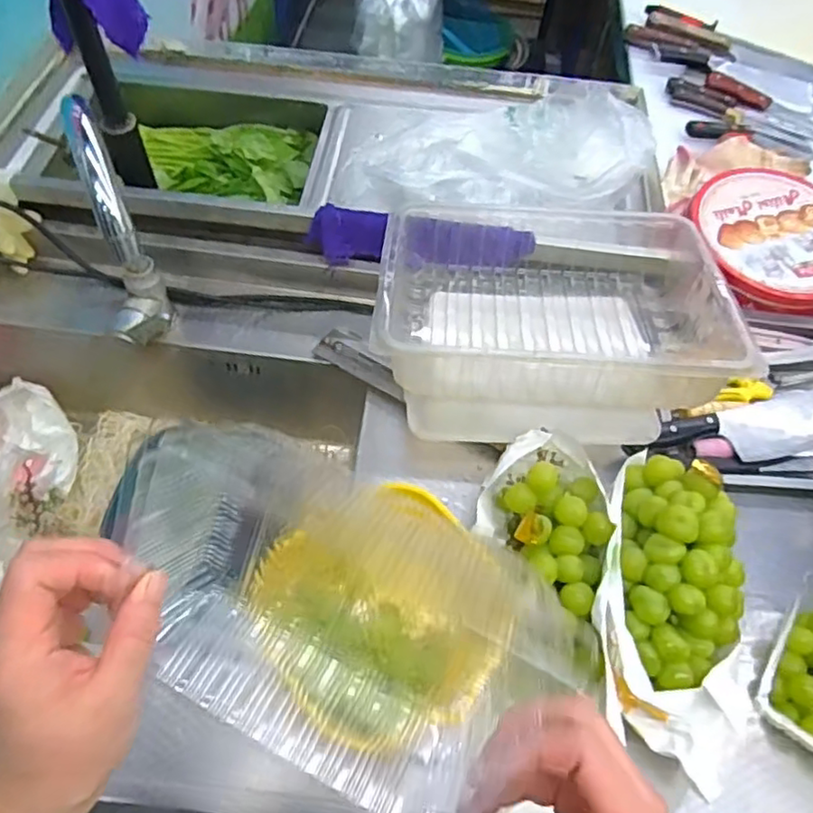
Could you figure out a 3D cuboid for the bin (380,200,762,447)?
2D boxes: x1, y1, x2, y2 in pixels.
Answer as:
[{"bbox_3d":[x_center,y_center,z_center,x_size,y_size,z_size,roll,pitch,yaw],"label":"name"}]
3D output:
[{"bbox_3d":[0.148,-0.115,0.717,0.350,0.158,0.288,5,57,-1],"label":"bin"}]

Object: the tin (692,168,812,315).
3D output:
[{"bbox_3d":[0.504,-0.225,0.863,0.226,0.047,0.219,2,57,-3],"label":"tin"}]

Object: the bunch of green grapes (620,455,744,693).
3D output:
[{"bbox_3d":[0.248,0.135,0.575,0.104,0.070,0.201,0,58,-4],"label":"bunch of green grapes"}]

